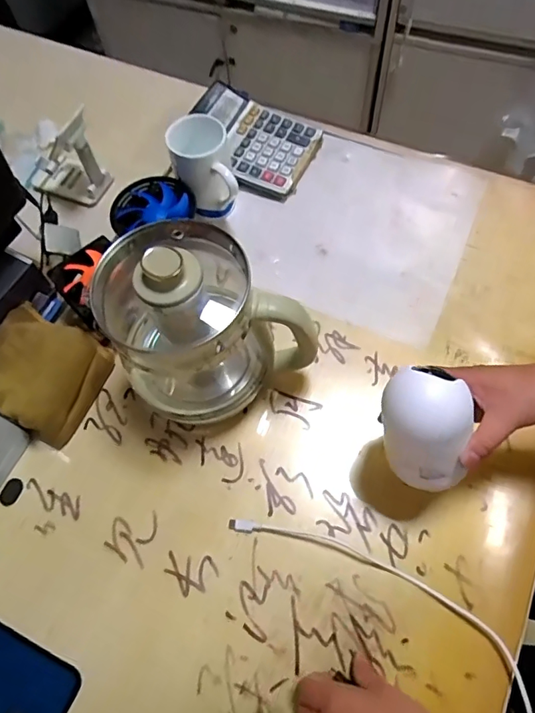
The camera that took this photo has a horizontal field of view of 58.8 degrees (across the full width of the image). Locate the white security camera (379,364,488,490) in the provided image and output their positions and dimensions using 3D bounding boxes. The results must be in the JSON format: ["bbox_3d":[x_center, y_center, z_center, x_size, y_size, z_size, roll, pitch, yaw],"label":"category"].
[{"bbox_3d":[0.129,0.059,0.401,0.068,0.058,0.098,10,97,11],"label":"white security camera"}]

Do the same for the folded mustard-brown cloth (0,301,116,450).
[{"bbox_3d":[-0.258,0.020,0.546,0.130,0.052,0.124,25,69,14],"label":"folded mustard-brown cloth"}]

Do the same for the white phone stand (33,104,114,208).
[{"bbox_3d":[-0.284,-0.274,0.647,0.107,0.107,0.066,14,67,9],"label":"white phone stand"}]

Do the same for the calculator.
[{"bbox_3d":[-0.028,-0.317,0.693,0.193,0.042,0.149,26,69,14],"label":"calculator"}]

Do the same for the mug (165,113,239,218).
[{"bbox_3d":[-0.080,-0.234,0.613,0.073,0.110,0.099,-12,65,-2],"label":"mug"}]

